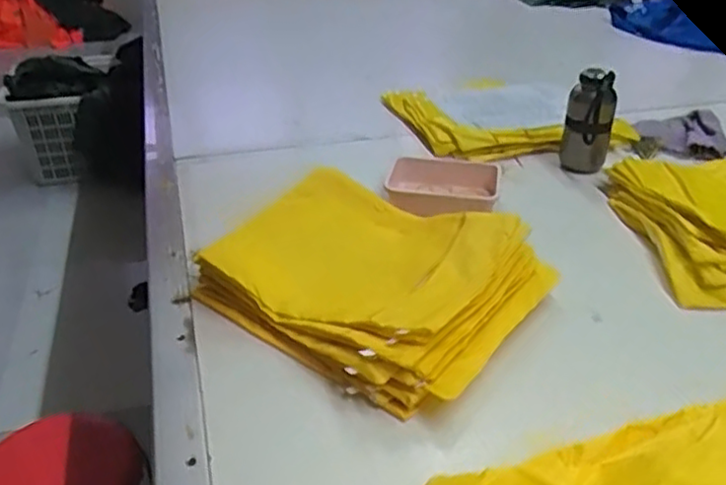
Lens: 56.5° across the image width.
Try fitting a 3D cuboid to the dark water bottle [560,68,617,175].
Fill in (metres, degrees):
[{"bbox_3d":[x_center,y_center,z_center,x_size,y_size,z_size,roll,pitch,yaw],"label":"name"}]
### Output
[{"bbox_3d":[0.380,-0.200,1.141,0.074,0.162,0.066,10,33,17],"label":"dark water bottle"}]

